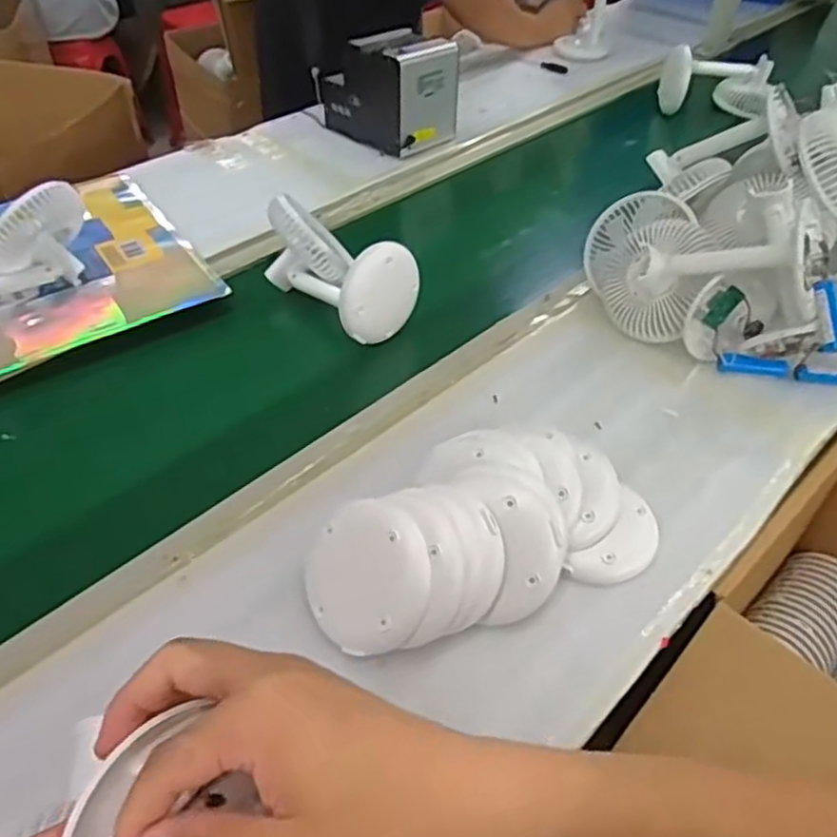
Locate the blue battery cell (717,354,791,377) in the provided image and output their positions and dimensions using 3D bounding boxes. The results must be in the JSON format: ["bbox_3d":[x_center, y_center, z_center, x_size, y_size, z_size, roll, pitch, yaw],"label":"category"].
[{"bbox_3d":[0.352,-0.056,0.742,0.069,0.018,0.020,7,46,6],"label":"blue battery cell"}]

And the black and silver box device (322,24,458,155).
[{"bbox_3d":[-0.044,-0.519,1.106,0.189,0.149,0.134,35,54,29],"label":"black and silver box device"}]

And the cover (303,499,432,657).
[{"bbox_3d":[-0.039,0.114,0.510,0.105,0.103,0.020,43,14,27],"label":"cover"}]

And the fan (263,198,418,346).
[{"bbox_3d":[-0.094,-0.177,0.803,0.103,0.102,0.199,-31,54,-27],"label":"fan"}]

